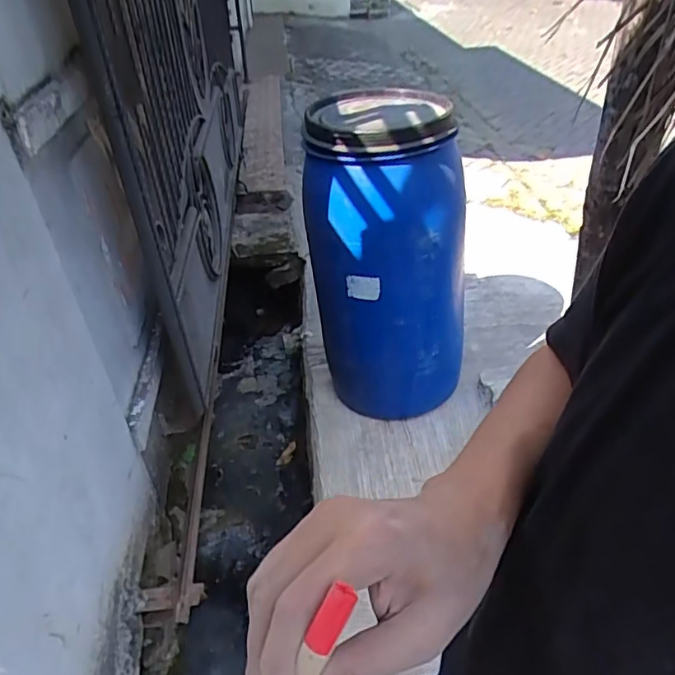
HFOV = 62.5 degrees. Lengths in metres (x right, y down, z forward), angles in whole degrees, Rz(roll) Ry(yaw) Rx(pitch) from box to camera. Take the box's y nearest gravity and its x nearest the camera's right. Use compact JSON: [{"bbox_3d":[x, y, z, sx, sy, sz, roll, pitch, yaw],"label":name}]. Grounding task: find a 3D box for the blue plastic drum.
[{"bbox_3d":[0.160,-0.200,1.715,0.467,0.908,0.398,6,39,12],"label":"blue plastic drum"}]

